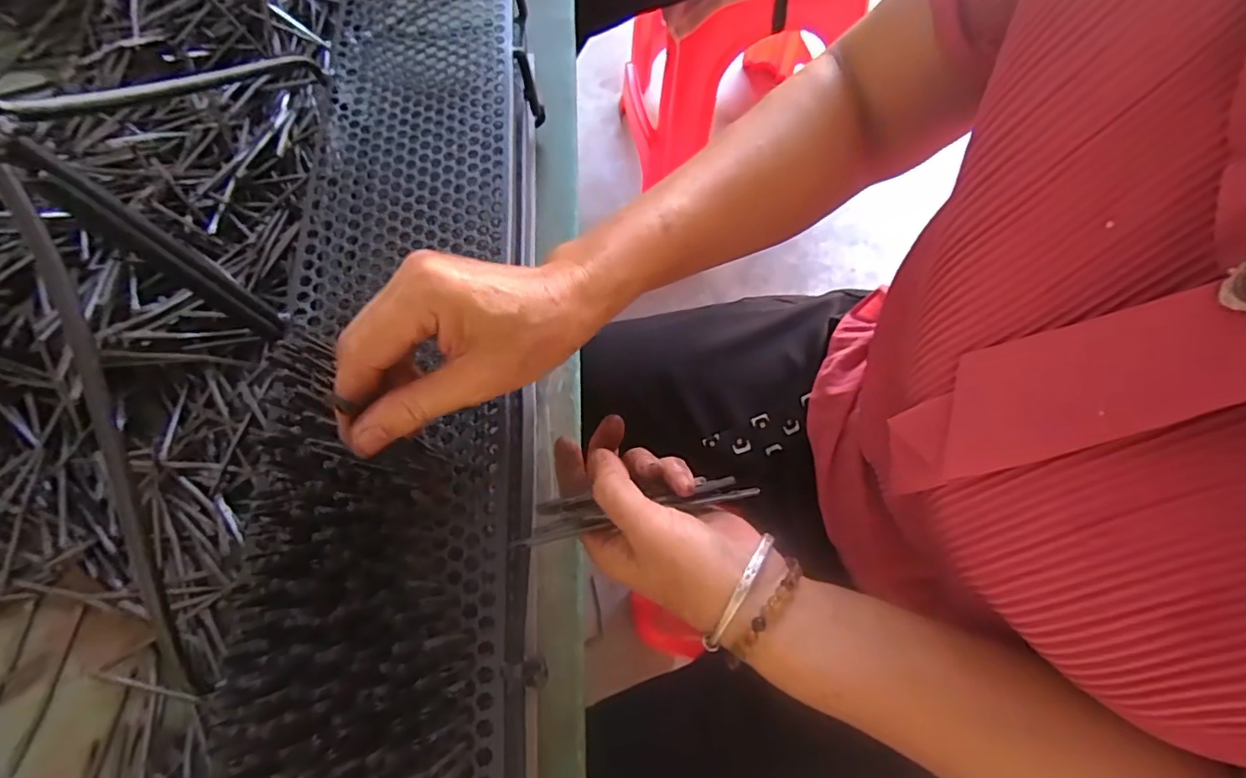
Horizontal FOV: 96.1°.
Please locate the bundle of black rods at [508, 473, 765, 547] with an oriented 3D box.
[{"bbox_3d":[0.005,0.061,0.300,0.130,0.015,0.023,-13,70,3],"label":"bundle of black rods"}]

